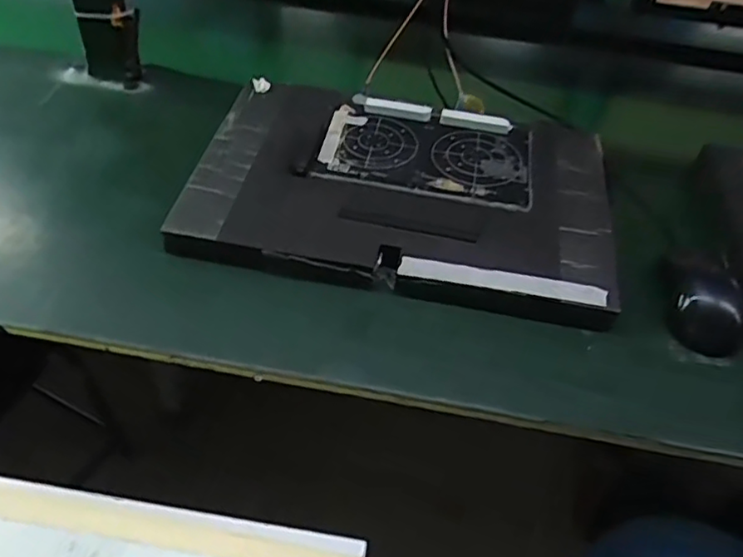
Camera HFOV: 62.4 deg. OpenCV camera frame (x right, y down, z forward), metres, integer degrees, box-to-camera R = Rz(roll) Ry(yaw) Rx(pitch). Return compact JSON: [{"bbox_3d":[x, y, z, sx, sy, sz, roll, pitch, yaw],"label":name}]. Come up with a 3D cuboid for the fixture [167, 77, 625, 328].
[{"bbox_3d":[0.035,-0.097,0.612,0.401,0.038,0.269,11,45,3],"label":"fixture"}]

